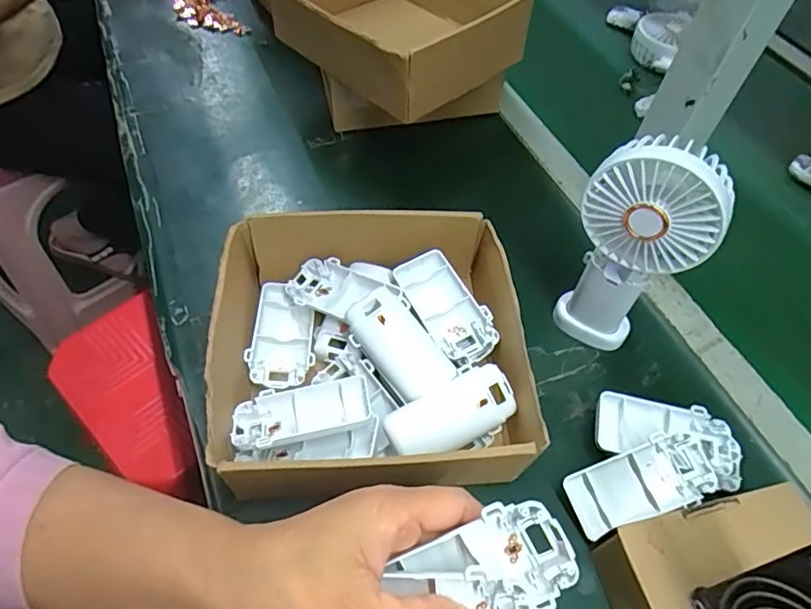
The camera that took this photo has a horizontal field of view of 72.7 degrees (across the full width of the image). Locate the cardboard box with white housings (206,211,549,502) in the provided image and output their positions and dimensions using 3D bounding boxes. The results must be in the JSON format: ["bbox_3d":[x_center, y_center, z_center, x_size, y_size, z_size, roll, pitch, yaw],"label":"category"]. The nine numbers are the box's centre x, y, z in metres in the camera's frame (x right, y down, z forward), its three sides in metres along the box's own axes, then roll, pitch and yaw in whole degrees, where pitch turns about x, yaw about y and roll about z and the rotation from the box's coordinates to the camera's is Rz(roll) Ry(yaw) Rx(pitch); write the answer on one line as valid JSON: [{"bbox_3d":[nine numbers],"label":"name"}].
[{"bbox_3d":[-0.026,0.035,0.416,0.219,0.075,0.219,-6,55,-8],"label":"cardboard box with white housings"}]

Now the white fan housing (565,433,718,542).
[{"bbox_3d":[0.162,0.124,0.379,0.097,0.016,0.049,-20,84,0],"label":"white fan housing"}]

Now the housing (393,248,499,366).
[{"bbox_3d":[0.033,0.001,0.441,0.046,0.019,0.100,-23,59,-20],"label":"housing"}]

